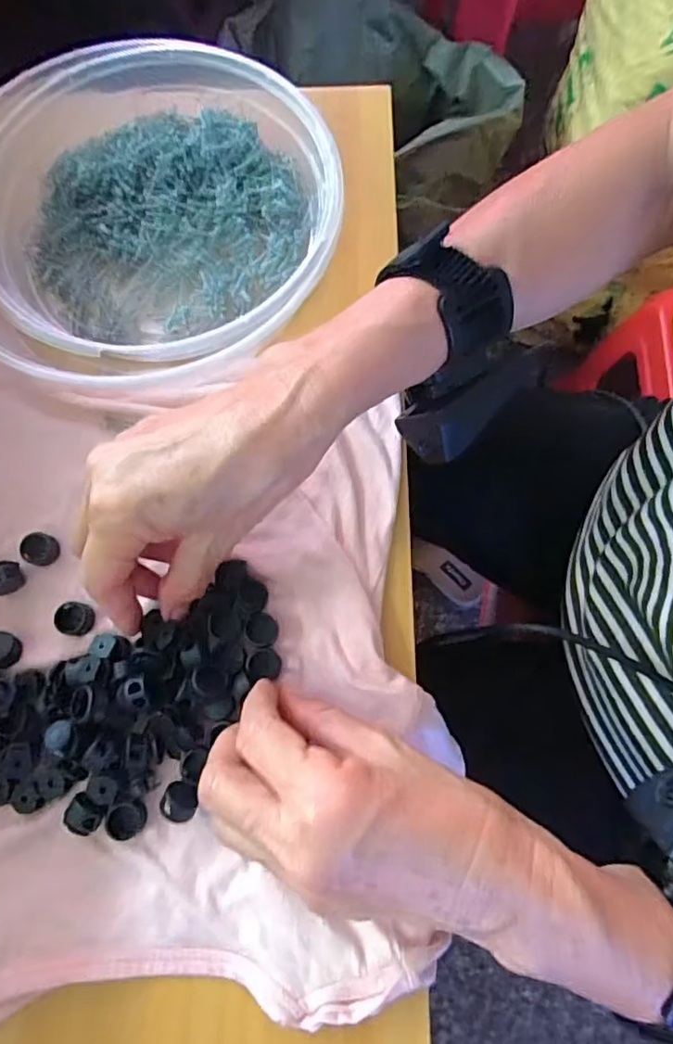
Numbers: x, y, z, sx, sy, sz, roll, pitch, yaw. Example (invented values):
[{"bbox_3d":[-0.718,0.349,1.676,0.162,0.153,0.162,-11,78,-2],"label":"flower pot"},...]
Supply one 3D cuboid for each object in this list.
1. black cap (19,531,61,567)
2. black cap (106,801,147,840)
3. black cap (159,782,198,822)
[{"bbox_3d":[-0.156,0.015,0.309,0.016,0.012,0.017,0,77,0],"label":"black cap"},{"bbox_3d":[-0.098,0.139,0.273,0.016,0.009,0.017,0,77,0],"label":"black cap"},{"bbox_3d":[-0.072,0.130,0.273,0.016,0.015,0.015,0,77,0],"label":"black cap"}]

